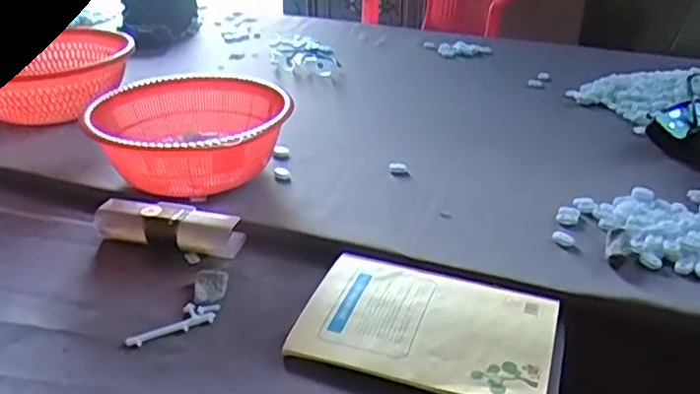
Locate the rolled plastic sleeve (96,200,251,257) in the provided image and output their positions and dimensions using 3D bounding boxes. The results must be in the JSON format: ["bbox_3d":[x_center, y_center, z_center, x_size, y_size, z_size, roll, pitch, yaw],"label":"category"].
[{"bbox_3d":[-0.192,0.030,0.669,0.162,0.034,0.050,8,30,18],"label":"rolled plastic sleeve"}]

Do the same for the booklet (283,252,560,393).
[{"bbox_3d":[0.064,0.103,0.540,0.207,0.010,0.139,9,34,21],"label":"booklet"}]

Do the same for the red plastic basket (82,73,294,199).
[{"bbox_3d":[-0.191,-0.063,0.770,0.218,0.100,0.199,6,29,15],"label":"red plastic basket"}]

